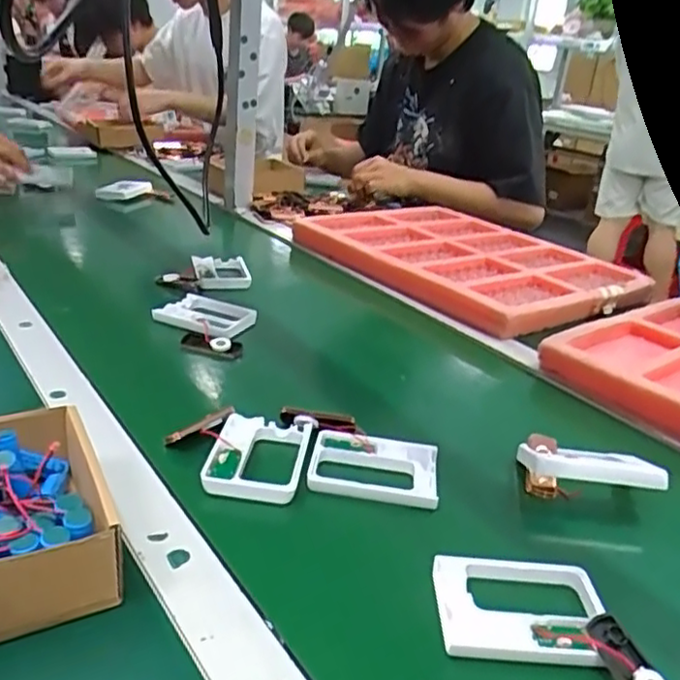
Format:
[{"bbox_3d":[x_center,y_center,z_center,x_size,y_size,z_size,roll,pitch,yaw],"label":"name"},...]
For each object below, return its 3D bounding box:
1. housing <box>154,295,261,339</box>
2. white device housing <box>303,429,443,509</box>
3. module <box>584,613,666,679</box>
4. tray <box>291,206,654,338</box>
[{"bbox_3d":[-0.143,-0.029,0.730,0.099,0.015,0.075,14,25,16],"label":"housing"},{"bbox_3d":[0.025,0.099,0.503,0.094,0.017,0.072,9,24,3],"label":"white device housing"},{"bbox_3d":[0.155,0.175,0.347,0.020,0.010,0.063,-6,43,-27],"label":"module"},{"bbox_3d":[0.175,-0.117,0.981,0.340,0.048,0.440,-16,32,-41],"label":"tray"}]

